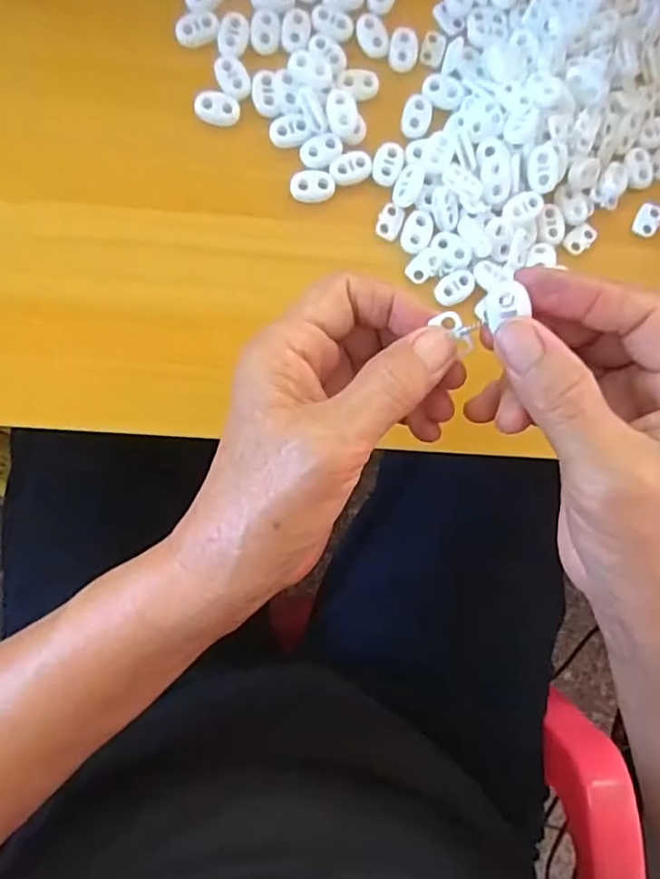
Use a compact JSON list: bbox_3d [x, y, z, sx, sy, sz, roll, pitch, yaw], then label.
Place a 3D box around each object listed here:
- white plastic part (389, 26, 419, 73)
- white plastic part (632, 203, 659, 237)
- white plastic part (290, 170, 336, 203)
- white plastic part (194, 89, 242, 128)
[{"bbox_3d":[0.039,-0.205,0.317,0.015,0.004,0.022,8,86,-7],"label":"white plastic part"},{"bbox_3d":[0.176,-0.122,0.334,0.013,0.004,0.019,22,84,-5],"label":"white plastic part"},{"bbox_3d":[-0.009,-0.130,0.310,0.023,0.004,0.016,2,87,-7],"label":"white plastic part"},{"bbox_3d":[-0.057,-0.168,0.305,0.022,0.006,0.015,3,87,-7],"label":"white plastic part"}]

